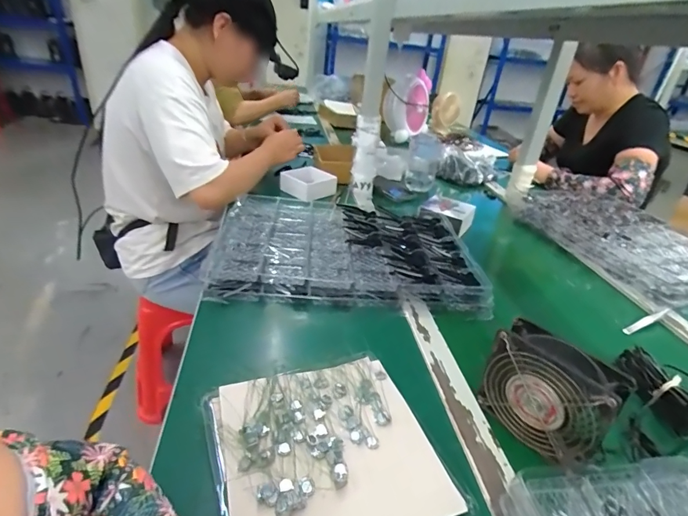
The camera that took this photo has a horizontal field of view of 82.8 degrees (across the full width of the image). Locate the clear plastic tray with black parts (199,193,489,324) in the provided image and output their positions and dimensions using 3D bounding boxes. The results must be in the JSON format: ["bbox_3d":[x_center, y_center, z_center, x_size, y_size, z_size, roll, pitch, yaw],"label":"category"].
[{"bbox_3d":[0.003,-0.028,0.707,0.441,0.037,0.341,4,29,-4],"label":"clear plastic tray with black parts"}]

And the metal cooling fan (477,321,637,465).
[{"bbox_3d":[0.208,0.136,0.401,0.045,0.104,0.116,-17,36,-35],"label":"metal cooling fan"}]

